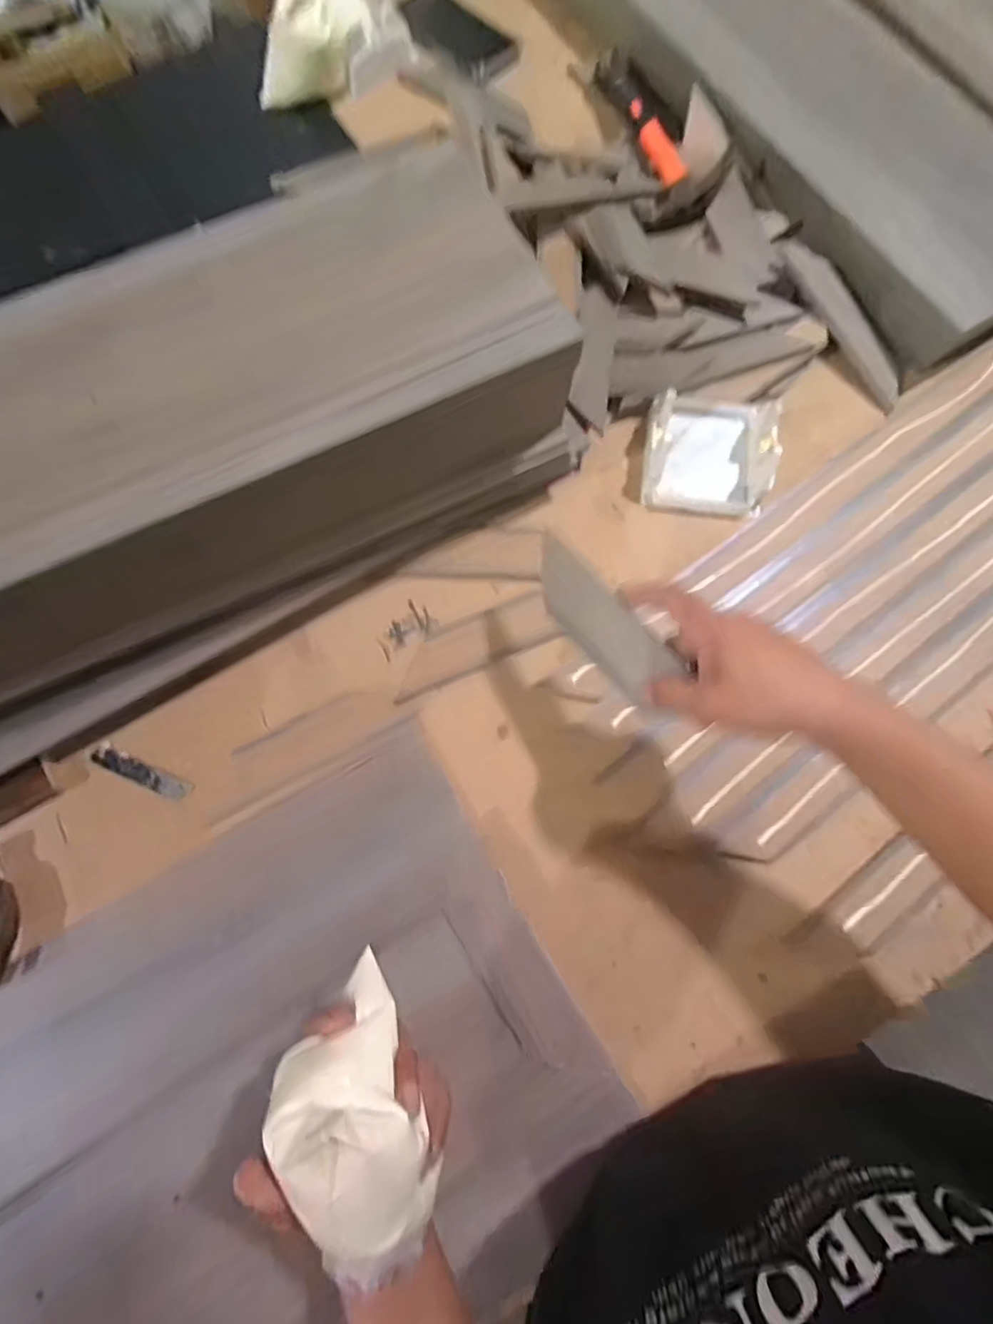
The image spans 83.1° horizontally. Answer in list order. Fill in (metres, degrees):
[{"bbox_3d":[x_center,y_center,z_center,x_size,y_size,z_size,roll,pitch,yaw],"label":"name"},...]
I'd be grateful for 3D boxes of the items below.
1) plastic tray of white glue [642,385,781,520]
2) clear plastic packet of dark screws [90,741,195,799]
[{"bbox_3d":[0.196,-0.199,0.517,0.115,0.046,0.110,6,77,2],"label":"plastic tray of white glue"},{"bbox_3d":[-0.298,0.092,0.468,0.092,0.007,0.018,23,78,6],"label":"clear plastic packet of dark screws"}]

